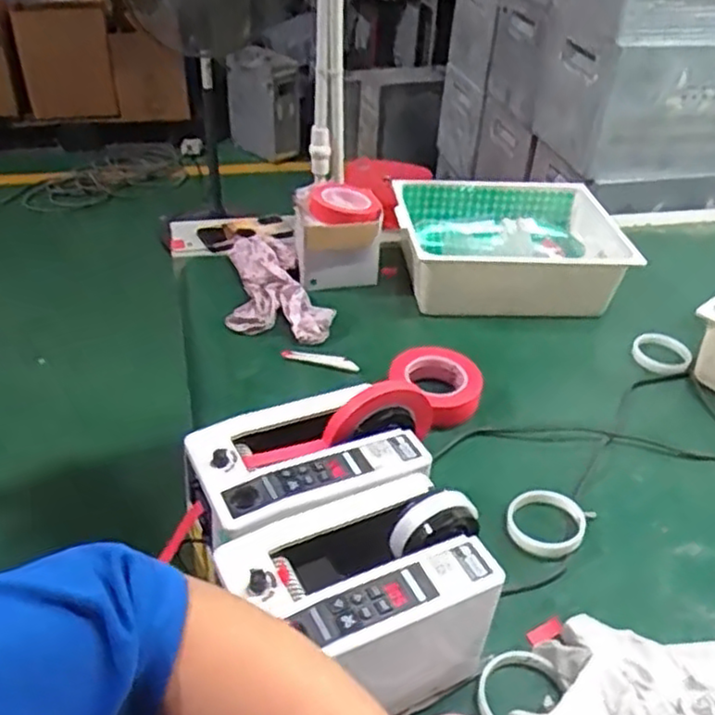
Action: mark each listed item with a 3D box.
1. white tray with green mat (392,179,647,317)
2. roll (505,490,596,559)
[{"bbox_3d":[0.250,-0.192,1.210,0.369,0.122,0.274,1,38,-4],"label":"white tray with green mat"},{"bbox_3d":[0.212,0.186,0.796,0.086,0.019,0.089,3,38,-2],"label":"roll"}]

